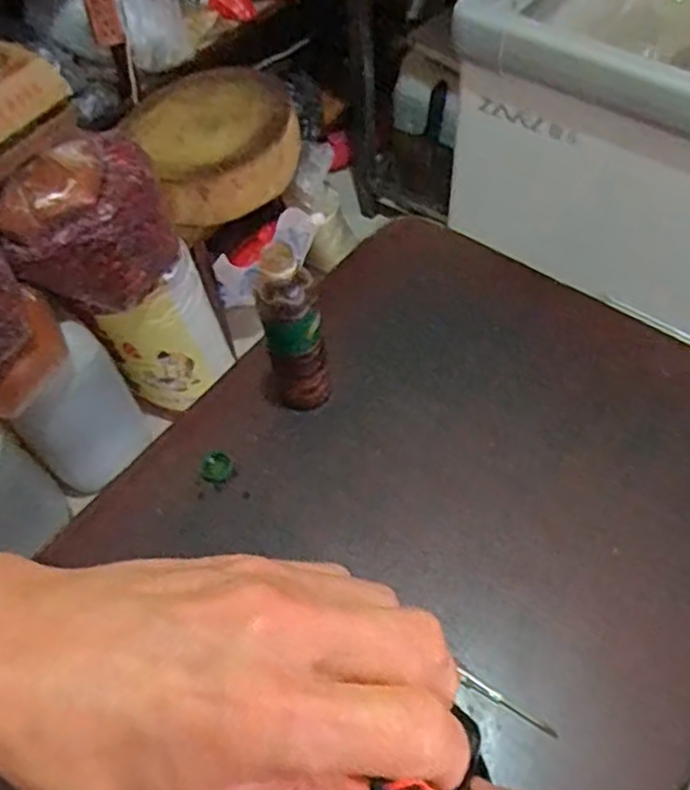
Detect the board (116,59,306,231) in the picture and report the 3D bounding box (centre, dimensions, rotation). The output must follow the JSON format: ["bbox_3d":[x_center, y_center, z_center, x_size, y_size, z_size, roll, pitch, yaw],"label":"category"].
[{"bbox_3d":[-0.268,-0.544,1.477,0.342,0.120,0.357,-2,57,3],"label":"board"}]

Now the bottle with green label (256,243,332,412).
[{"bbox_3d":[-0.051,-0.060,0.692,0.059,0.184,0.056,-11,57,-3],"label":"bottle with green label"}]

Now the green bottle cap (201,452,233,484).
[{"bbox_3d":[-0.134,0.076,0.736,0.031,0.012,0.033,-2,57,3],"label":"green bottle cap"}]

